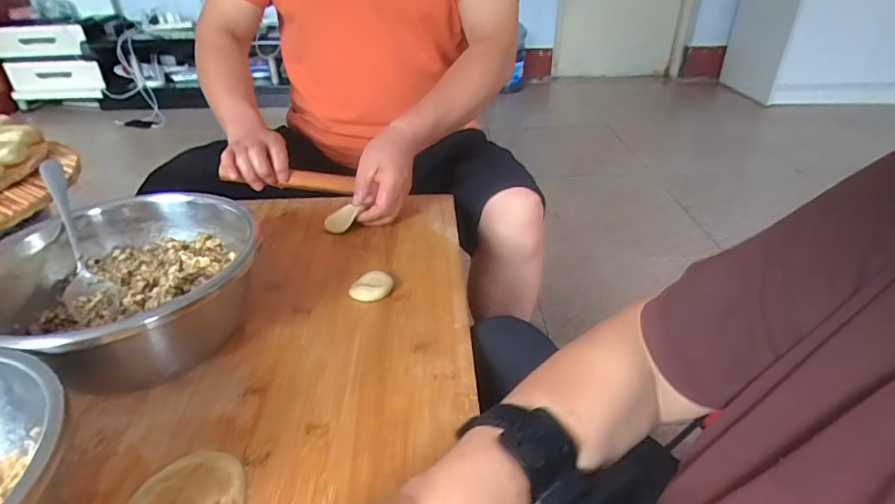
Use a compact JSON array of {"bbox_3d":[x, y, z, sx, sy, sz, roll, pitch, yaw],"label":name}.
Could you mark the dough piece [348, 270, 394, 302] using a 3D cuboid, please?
[{"bbox_3d":[-0.086,0.039,0.576,0.040,0.012,0.047,17,37,24],"label":"dough piece"}]

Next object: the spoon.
[{"bbox_3d":[-0.387,-0.014,0.521,0.041,0.030,0.182,-19,76,-27],"label":"spoon"}]

